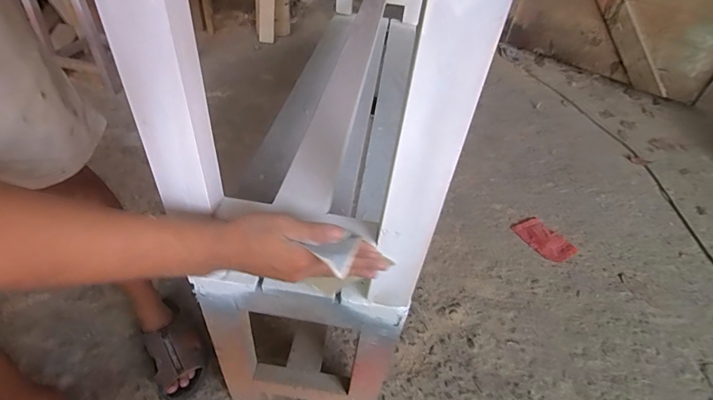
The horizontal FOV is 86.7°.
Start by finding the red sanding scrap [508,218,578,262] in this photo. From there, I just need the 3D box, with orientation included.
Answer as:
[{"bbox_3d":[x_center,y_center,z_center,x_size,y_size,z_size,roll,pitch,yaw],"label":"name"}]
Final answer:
[{"bbox_3d":[0.625,0.129,1.262,0.120,0.009,0.185,-20,49,-27],"label":"red sanding scrap"}]

